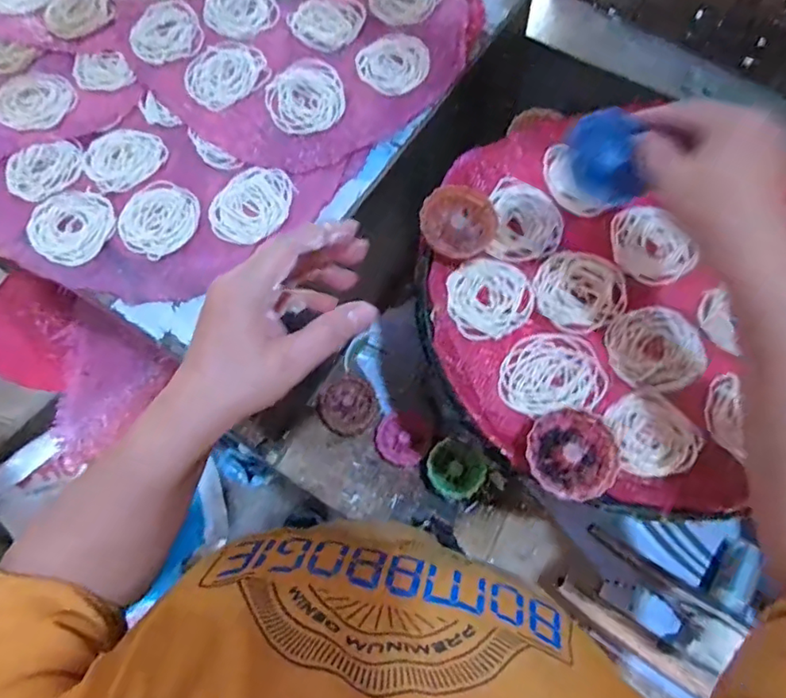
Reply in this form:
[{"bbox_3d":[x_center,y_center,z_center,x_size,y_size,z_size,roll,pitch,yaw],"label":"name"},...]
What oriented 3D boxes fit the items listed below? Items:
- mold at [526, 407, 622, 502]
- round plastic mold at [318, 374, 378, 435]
[{"bbox_3d":[0.125,0.074,0.398,0.061,0.026,0.062,0,69,1],"label":"mold"},{"bbox_3d":[-0.053,0.064,0.660,0.066,0.028,0.064,-34,72,-11],"label":"round plastic mold"}]

